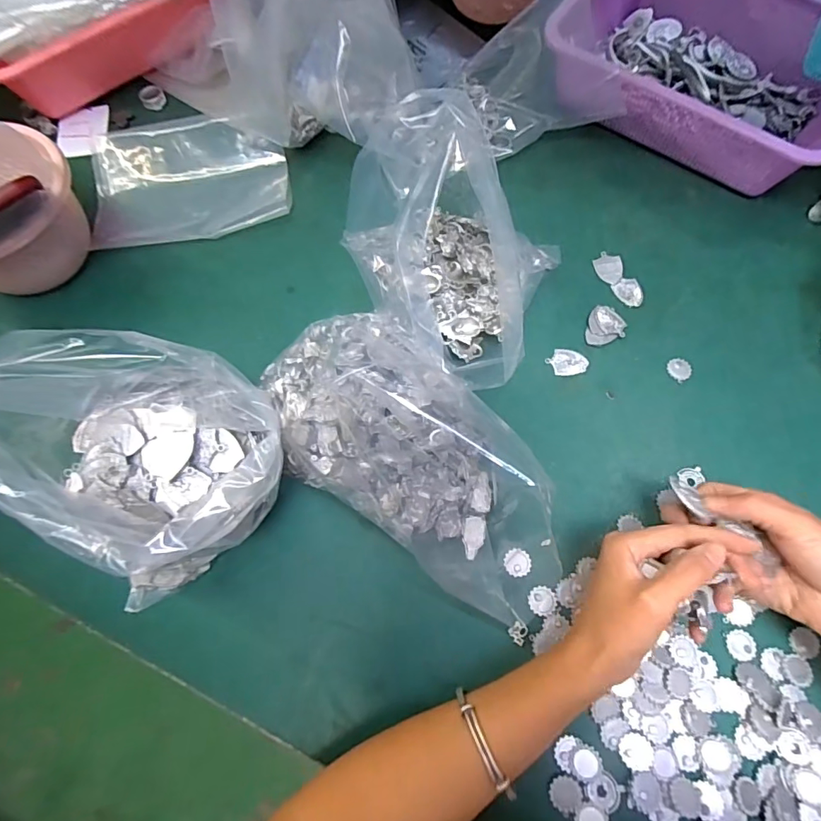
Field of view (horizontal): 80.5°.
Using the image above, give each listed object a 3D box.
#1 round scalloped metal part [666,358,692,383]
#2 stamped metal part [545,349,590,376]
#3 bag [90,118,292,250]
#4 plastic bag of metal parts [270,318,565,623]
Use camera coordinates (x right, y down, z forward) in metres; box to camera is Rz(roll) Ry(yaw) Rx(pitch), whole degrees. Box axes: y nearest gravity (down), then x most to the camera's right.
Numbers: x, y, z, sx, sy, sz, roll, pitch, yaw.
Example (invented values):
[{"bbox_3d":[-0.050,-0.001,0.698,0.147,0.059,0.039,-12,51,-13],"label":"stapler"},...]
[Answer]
[{"bbox_3d":[0.243,-0.038,0.437,0.021,0.004,0.022,0,69,1],"label":"round scalloped metal part"},{"bbox_3d":[0.142,-0.043,0.440,0.036,0.004,0.025,12,70,5],"label":"stamped metal part"},{"bbox_3d":[-0.224,-0.235,0.497,0.191,0.026,0.142,-9,70,-3],"label":"bag"},{"bbox_3d":[0.008,0.037,0.361,0.134,0.089,0.247,-42,74,-13],"label":"plastic bag of metal parts"}]

